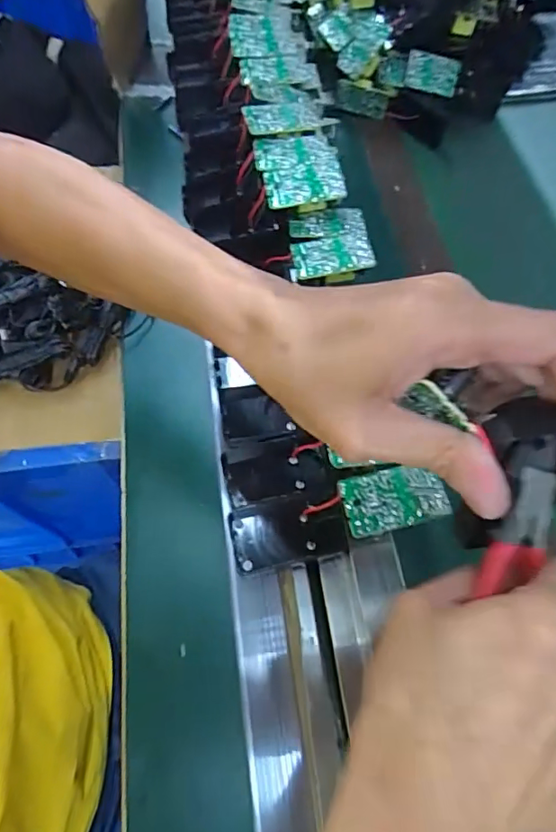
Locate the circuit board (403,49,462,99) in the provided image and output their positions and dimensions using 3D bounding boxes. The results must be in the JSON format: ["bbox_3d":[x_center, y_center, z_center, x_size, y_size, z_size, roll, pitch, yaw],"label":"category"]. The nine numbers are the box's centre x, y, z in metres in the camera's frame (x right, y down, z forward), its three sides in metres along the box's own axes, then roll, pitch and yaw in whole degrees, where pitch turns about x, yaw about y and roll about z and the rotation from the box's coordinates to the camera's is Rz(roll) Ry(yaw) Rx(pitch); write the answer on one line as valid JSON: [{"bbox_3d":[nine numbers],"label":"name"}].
[{"bbox_3d":[0.184,-0.407,0.599,0.064,0.037,0.014,8,35,-9],"label":"circuit board"}]

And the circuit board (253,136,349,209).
[{"bbox_3d":[0.018,-0.210,0.430,0.068,0.013,0.070,-8,63,-5],"label":"circuit board"}]

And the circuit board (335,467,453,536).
[{"bbox_3d":[0.073,0.052,0.317,0.064,0.006,0.037,-10,63,-6],"label":"circuit board"}]

